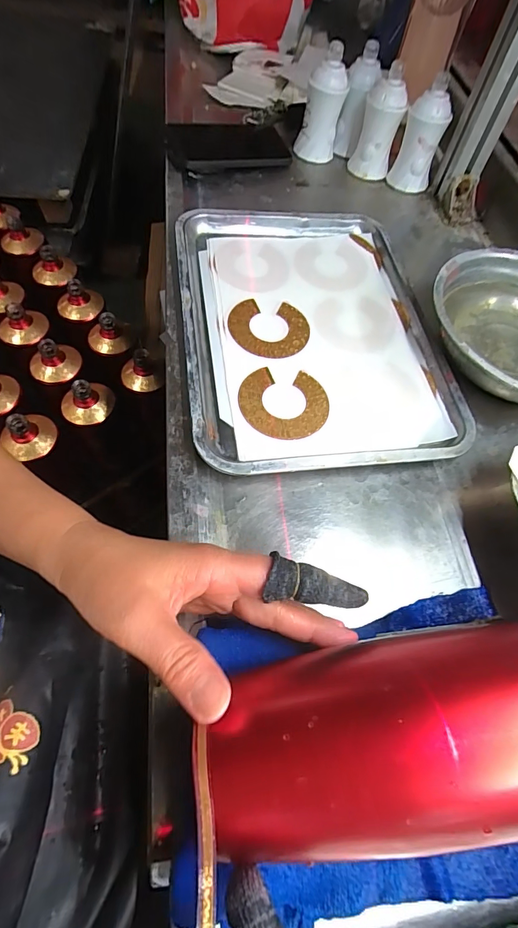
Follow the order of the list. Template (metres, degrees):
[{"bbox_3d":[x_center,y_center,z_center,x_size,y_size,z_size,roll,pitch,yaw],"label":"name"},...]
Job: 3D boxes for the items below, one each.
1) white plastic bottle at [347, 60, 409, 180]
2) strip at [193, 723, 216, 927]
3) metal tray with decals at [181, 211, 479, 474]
[{"bbox_3d":[0.165,-0.461,0.560,0.052,0.105,0.048,9,62,-4],"label":"white plastic bottle"},{"bbox_3d":[-0.022,0.147,0.164,0.008,0.004,0.071,-4,64,-6],"label":"strip"},{"bbox_3d":[0.052,-0.150,0.421,0.254,0.024,0.339,-5,62,-7],"label":"metal tray with decals"}]

